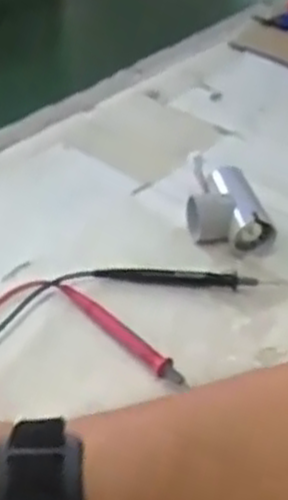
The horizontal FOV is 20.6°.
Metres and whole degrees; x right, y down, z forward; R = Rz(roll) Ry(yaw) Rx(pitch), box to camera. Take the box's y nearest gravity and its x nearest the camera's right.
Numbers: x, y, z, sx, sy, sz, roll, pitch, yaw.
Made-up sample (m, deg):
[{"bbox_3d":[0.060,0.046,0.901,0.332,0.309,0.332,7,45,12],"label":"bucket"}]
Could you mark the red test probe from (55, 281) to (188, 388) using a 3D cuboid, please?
[{"bbox_3d":[-0.015,0.052,0.511,0.015,0.009,0.113,-28,48,-34],"label":"red test probe"}]

